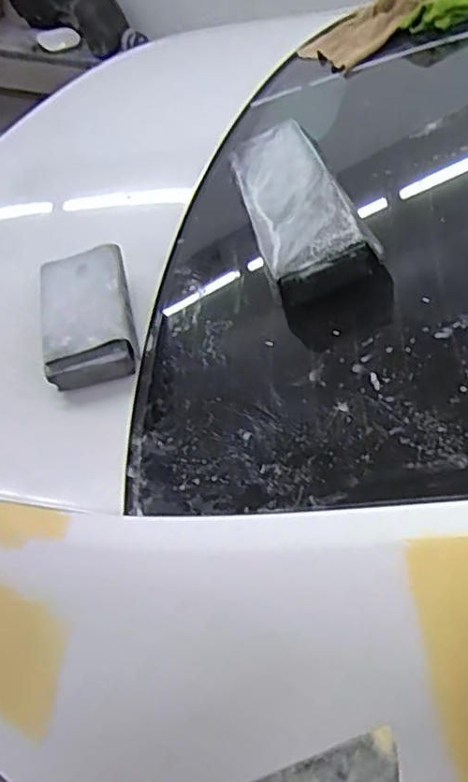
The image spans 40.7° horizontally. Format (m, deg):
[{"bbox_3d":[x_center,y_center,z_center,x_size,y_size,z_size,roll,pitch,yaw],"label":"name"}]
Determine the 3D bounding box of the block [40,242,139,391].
[{"bbox_3d":[-0.128,-0.068,0.545,0.074,0.031,0.148,-10,49,-8],"label":"block"}]

